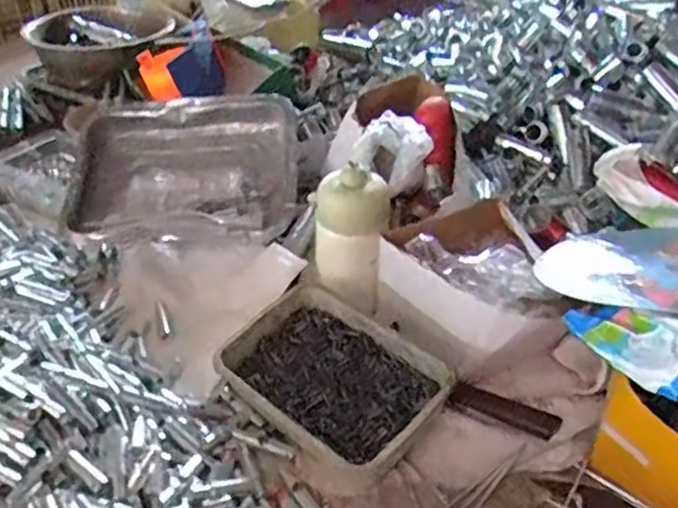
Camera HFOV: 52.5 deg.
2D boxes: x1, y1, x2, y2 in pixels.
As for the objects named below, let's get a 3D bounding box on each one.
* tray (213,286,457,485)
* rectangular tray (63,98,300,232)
[{"bbox_3d":[-0.007,0.102,0.561,0.175,0.043,0.122,29,44,32],"label":"tray"},{"bbox_3d":[-0.170,-0.094,0.762,0.249,0.045,0.173,-1,60,6],"label":"rectangular tray"}]

